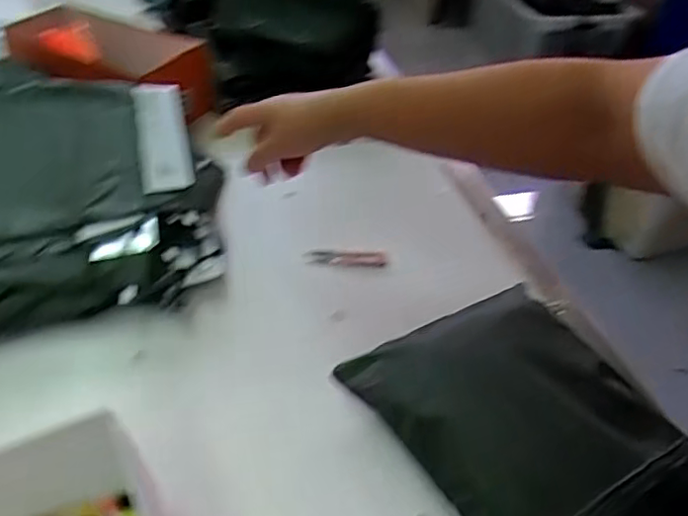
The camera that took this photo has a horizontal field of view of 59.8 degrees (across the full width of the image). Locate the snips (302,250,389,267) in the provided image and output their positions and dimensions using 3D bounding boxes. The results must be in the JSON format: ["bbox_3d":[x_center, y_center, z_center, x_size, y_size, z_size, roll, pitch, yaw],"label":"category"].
[{"bbox_3d":[0.002,0.000,0.769,0.104,0.015,0.025,3,41,-2],"label":"snips"}]

